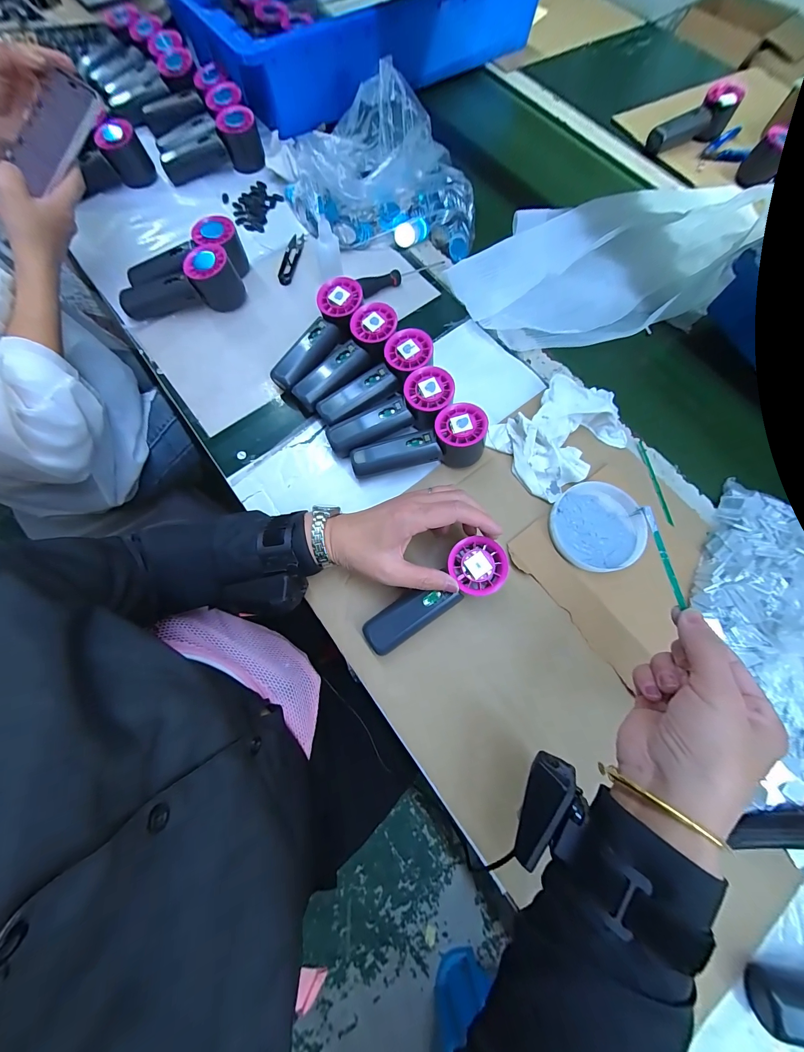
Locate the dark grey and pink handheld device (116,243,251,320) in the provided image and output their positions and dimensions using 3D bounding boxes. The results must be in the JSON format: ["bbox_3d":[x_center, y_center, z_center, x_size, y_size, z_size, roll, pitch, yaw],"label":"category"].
[{"bbox_3d":[-0.298,-0.322,0.457,0.157,0.060,0.053,-9,73,-5],"label":"dark grey and pink handheld device"}]

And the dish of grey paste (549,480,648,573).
[{"bbox_3d":[0.219,0.001,0.389,0.106,0.017,0.098,1,73,-2],"label":"dish of grey paste"}]

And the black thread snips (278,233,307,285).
[{"bbox_3d":[-0.162,-0.399,0.509,0.024,0.014,0.095,8,73,0],"label":"black thread snips"}]

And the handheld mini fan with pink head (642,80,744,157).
[{"bbox_3d":[0.508,-0.706,0.596,0.148,0.057,0.053,-29,76,-10],"label":"handheld mini fan with pink head"}]

